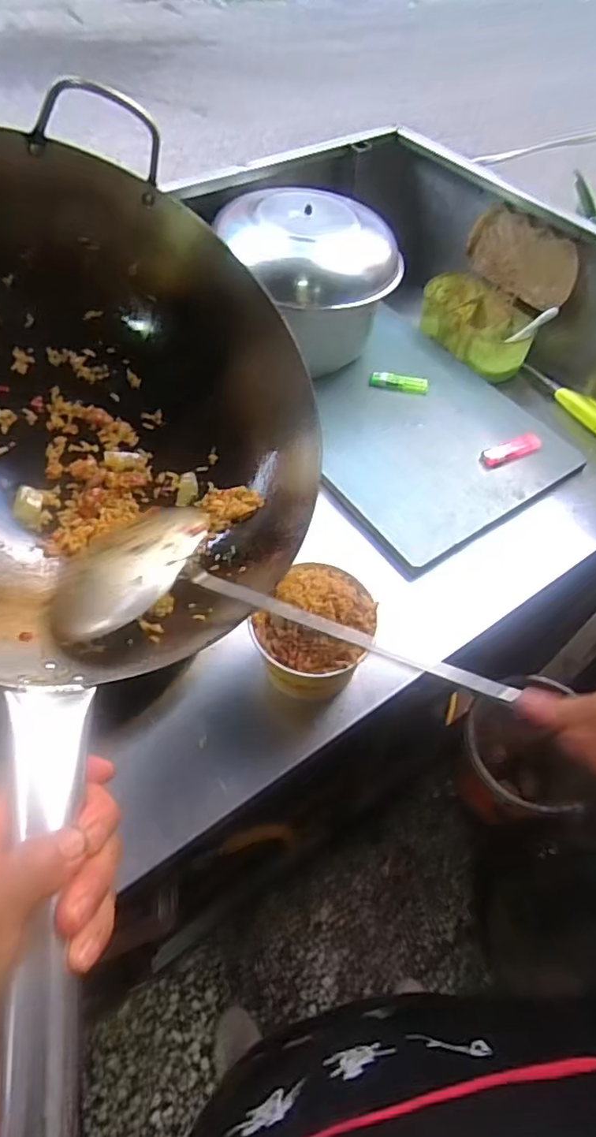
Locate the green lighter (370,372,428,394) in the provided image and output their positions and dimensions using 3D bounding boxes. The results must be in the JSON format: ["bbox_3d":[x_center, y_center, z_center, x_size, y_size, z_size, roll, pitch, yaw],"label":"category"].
[{"bbox_3d":[0.141,-0.260,0.812,0.080,0.016,0.020,12,57,6],"label":"green lighter"}]

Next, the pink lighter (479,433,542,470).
[{"bbox_3d":[0.277,-0.153,0.754,0.093,0.018,0.029,-22,60,-16],"label":"pink lighter"}]

